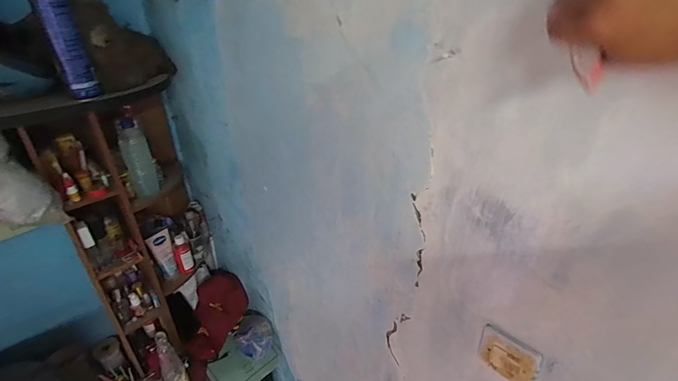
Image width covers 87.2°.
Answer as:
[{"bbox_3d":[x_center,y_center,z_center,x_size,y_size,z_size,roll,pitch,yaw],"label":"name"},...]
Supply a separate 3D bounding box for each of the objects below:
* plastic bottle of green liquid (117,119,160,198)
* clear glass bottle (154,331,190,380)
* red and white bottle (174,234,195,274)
[{"bbox_3d":[-0.561,-0.086,0.998,0.068,0.207,0.069,-19,34,-27],"label":"plastic bottle of green liquid"},{"bbox_3d":[-0.515,0.550,1.099,0.065,0.228,0.073,-23,35,-32],"label":"clear glass bottle"},{"bbox_3d":[-0.529,0.220,1.212,0.053,0.128,0.050,-16,32,-23],"label":"red and white bottle"}]

